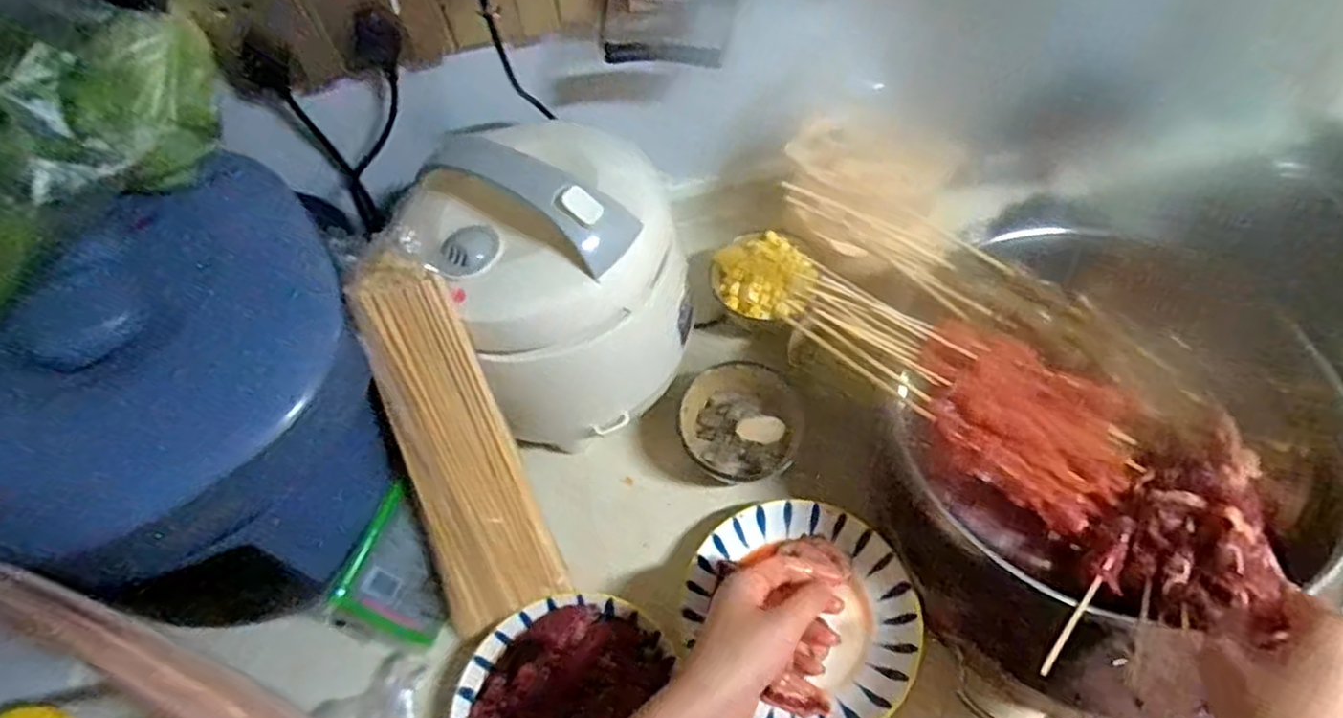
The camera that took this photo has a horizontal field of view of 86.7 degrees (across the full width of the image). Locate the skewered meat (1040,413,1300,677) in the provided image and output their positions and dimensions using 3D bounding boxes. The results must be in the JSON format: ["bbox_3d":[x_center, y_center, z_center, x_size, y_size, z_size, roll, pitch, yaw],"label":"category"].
[{"bbox_3d":[0.321,0.121,0.444,0.090,0.032,0.235,7,38,47],"label":"skewered meat"}]

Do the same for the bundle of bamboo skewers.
[{"bbox_3d":[-0.159,0.073,0.533,0.090,0.297,0.036,-14,21,-4],"label":"bundle of bamboo skewers"}]

